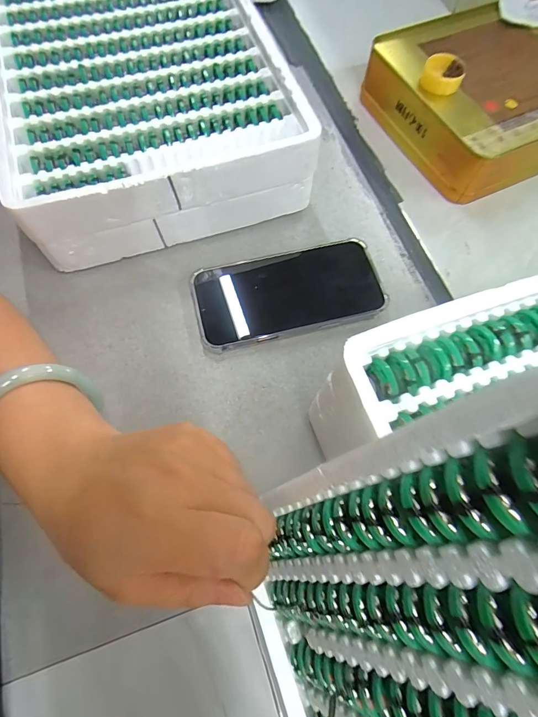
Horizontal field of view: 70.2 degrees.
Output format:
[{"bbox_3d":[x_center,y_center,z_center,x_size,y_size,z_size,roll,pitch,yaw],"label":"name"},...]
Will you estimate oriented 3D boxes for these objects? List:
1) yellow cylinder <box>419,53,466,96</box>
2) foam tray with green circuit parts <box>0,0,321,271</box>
[{"bbox_3d":[0.176,-0.288,0.387,0.040,0.018,0.037,1,67,-2],"label":"yellow cylinder"},{"bbox_3d":[-0.128,-0.267,0.383,0.243,0.086,0.338,-18,69,-10],"label":"foam tray with green circuit parts"}]

